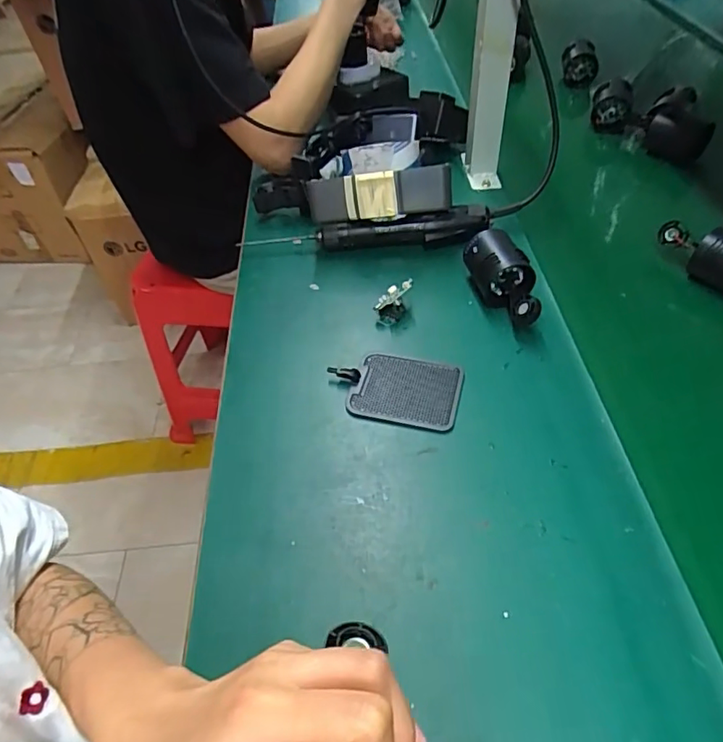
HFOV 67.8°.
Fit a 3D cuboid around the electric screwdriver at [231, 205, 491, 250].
[{"bbox_3d":[0.006,-0.158,0.631,0.283,0.041,0.028,-4,47,1],"label":"electric screwdriver"}]

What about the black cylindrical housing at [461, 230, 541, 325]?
[{"bbox_3d":[0.147,-0.090,0.553,0.054,0.053,0.113,-10,47,-4],"label":"black cylindrical housing"}]

